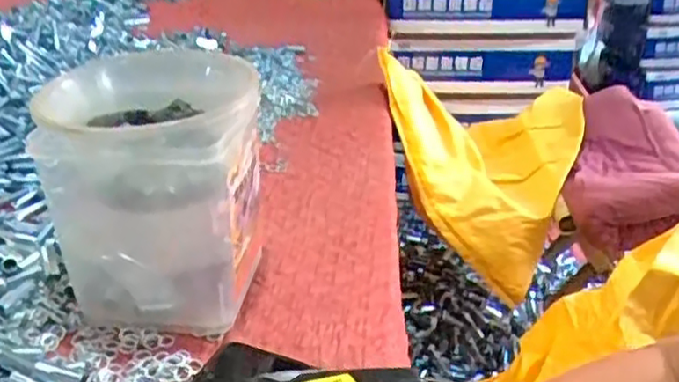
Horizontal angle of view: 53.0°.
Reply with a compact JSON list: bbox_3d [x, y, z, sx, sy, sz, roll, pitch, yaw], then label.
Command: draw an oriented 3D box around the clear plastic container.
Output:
[{"bbox_3d":[-0.147,-0.011,0.591,0.152,0.181,0.178,2,29,6],"label":"clear plastic container"}]

